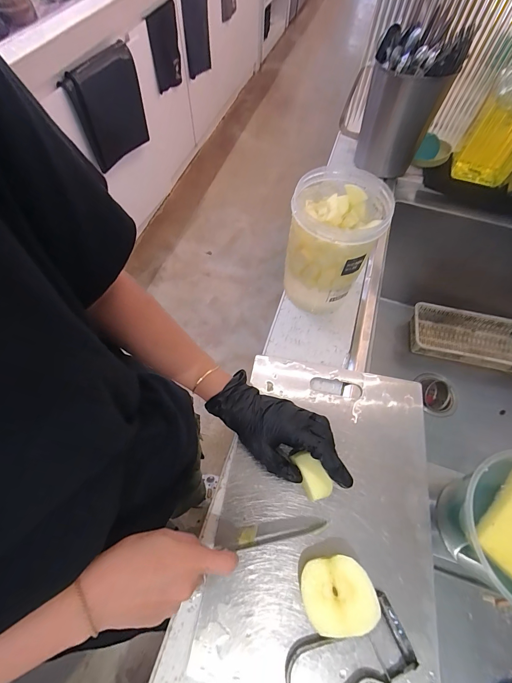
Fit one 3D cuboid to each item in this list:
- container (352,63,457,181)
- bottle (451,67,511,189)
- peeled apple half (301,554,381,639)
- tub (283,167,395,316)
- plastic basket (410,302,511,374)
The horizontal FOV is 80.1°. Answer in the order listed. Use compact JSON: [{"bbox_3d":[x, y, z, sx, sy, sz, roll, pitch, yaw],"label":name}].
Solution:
[{"bbox_3d":[0.271,-0.430,0.614,0.124,0.212,0.109,16,63,7],"label":"container"},{"bbox_3d":[0.489,-0.443,0.548,0.117,0.280,0.100,25,64,11],"label":"bottle"},{"bbox_3d":[0.080,0.243,0.296,0.063,0.024,0.063,-7,60,12],"label":"peeled apple half"},{"bbox_3d":[0.100,-0.132,0.431,0.108,0.162,0.115,1,62,-1],"label":"tub"},{"bbox_3d":[0.558,-0.005,0.787,0.307,0.059,0.135,12,62,5],"label":"plastic basket"}]

